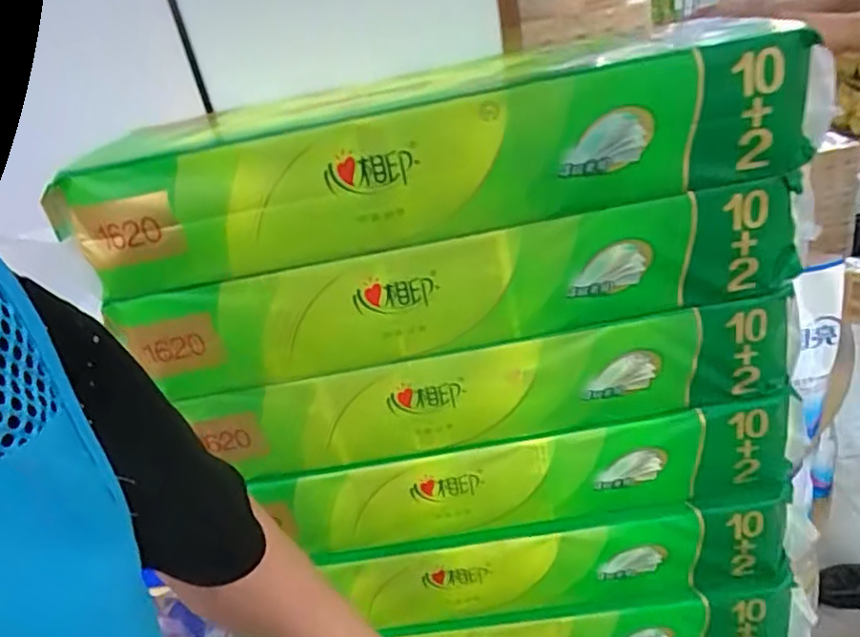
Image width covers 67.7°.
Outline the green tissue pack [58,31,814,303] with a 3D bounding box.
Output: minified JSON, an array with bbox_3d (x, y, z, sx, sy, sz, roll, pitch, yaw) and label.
[{"bbox_3d":[0.003,-0.143,0.527,0.557,0.112,0.158,-8,29,0],"label":"green tissue pack"}]

